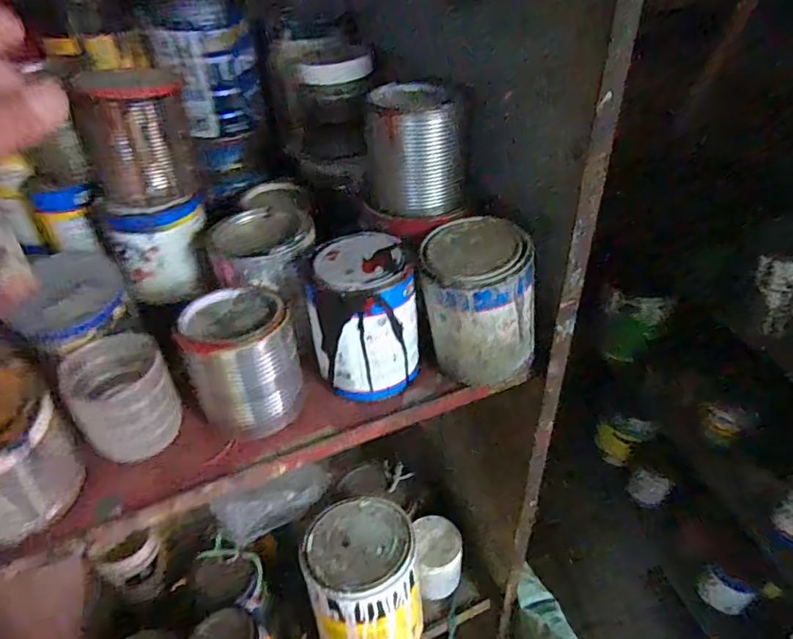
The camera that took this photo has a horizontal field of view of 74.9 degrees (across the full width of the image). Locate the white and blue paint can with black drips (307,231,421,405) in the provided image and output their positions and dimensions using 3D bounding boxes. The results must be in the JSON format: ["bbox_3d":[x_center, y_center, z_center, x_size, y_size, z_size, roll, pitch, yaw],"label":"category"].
[{"bbox_3d":[-0.030,-0.004,0.515,0.101,0.130,0.098,-1,37,1],"label":"white and blue paint can with black drips"}]

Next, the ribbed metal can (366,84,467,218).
[{"bbox_3d":[0.017,-0.169,0.519,0.087,0.105,0.081,-5,37,-4],"label":"ribbed metal can"}]

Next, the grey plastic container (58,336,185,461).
[{"bbox_3d":[-0.245,0.070,0.469,0.079,0.089,0.076,-29,45,-31],"label":"grey plastic container"}]

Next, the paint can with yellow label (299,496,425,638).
[{"bbox_3d":[-0.047,0.402,0.789,0.162,0.186,0.186,-11,38,-12],"label":"paint can with yellow label"}]

